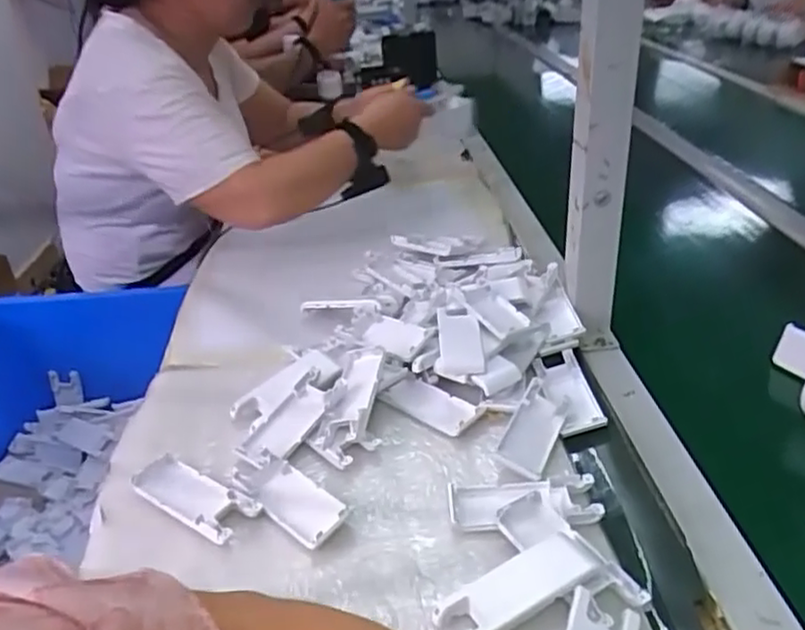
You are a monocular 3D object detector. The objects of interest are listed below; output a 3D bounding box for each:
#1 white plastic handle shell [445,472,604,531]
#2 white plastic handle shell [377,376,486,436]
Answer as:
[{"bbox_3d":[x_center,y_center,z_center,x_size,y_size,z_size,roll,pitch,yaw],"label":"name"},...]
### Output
[{"bbox_3d":[0.086,0.133,0.486,0.103,0.015,0.042,-2,31,2],"label":"white plastic handle shell"},{"bbox_3d":[0.026,0.076,0.590,0.083,0.009,0.042,20,38,32],"label":"white plastic handle shell"}]

